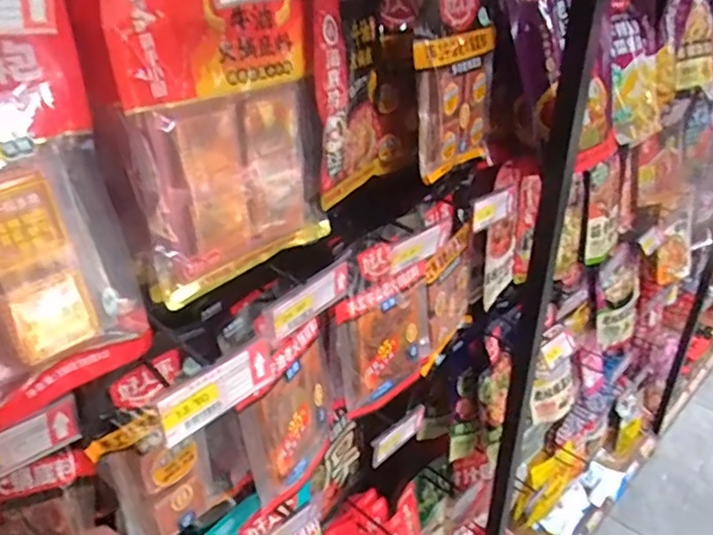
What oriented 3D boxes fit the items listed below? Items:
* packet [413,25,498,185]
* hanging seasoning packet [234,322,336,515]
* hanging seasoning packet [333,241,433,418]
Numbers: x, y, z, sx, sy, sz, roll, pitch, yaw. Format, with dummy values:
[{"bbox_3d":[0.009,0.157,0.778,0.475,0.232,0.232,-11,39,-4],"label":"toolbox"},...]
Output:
[{"bbox_3d":[0.126,-0.207,0.726,0.039,0.162,0.154,16,33,28],"label":"packet"},{"bbox_3d":[-0.067,0.167,0.649,0.028,0.171,0.156,13,32,25],"label":"hanging seasoning packet"},{"bbox_3d":[0.047,0.068,0.755,0.039,0.209,0.171,22,37,36],"label":"hanging seasoning packet"}]

